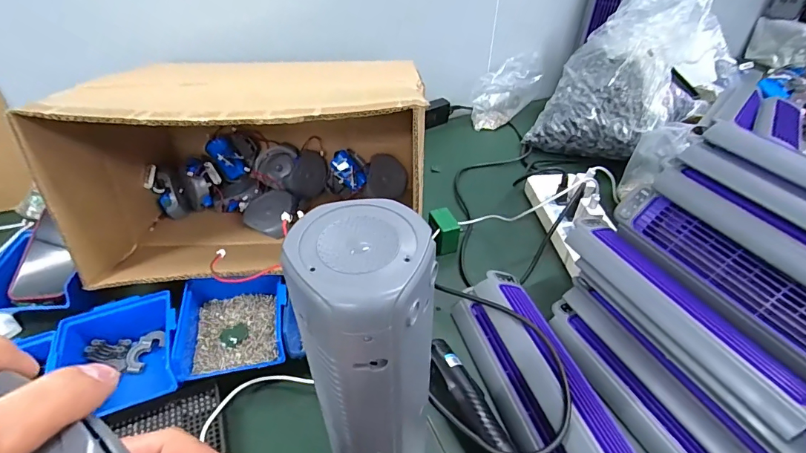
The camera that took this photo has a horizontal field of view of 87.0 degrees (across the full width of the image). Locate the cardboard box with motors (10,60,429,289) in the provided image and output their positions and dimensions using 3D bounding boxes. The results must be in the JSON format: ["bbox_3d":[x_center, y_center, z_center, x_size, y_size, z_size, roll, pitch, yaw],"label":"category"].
[{"bbox_3d":[-0.189,-0.089,0.593,0.416,0.268,0.314,-2,41,-3],"label":"cardboard box with motors"}]

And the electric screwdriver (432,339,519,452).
[{"bbox_3d":[0.095,0.221,0.428,0.037,0.035,0.207,-17,44,-19],"label":"electric screwdriver"}]

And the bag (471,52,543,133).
[{"bbox_3d":[0.235,-0.313,0.971,0.200,0.118,0.070,-32,51,-32],"label":"bag"}]

